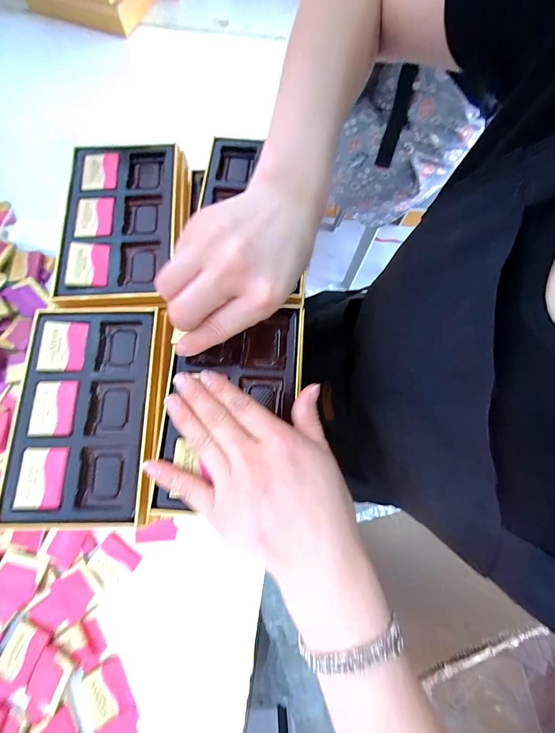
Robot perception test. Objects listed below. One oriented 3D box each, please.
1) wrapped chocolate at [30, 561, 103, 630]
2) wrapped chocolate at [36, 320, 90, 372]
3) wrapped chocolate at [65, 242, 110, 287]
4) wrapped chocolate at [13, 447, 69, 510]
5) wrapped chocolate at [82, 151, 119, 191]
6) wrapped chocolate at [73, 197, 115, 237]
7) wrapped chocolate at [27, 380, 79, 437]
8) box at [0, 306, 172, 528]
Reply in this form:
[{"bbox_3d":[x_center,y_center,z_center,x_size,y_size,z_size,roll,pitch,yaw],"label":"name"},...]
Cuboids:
[{"bbox_3d":[-0.188,0.209,0.269,0.036,0.005,0.052,42,80,10],"label":"wrapped chocolate"},{"bbox_3d":[-0.169,-0.017,0.236,0.034,0.006,0.041,-4,76,0],"label":"wrapped chocolate"},{"bbox_3d":[-0.160,-0.086,0.254,0.033,0.006,0.040,-4,76,0],"label":"wrapped chocolate"},{"bbox_3d":[-0.168,0.079,0.213,0.032,0.004,0.041,-1,76,0],"label":"wrapped chocolate"},{"bbox_3d":[-0.166,-0.182,0.279,0.035,0.004,0.041,-4,76,0],"label":"wrapped chocolate"},{"bbox_3d":[-0.163,-0.133,0.266,0.036,0.006,0.040,-7,76,-1],"label":"wrapped chocolate"},{"bbox_3d":[-0.169,0.031,0.225,0.032,0.004,0.041,-2,76,0],"label":"wrapped chocolate"},{"bbox_3d":[-0.142,0.030,0.226,0.111,0.019,0.160,1,76,1],"label":"box"}]

